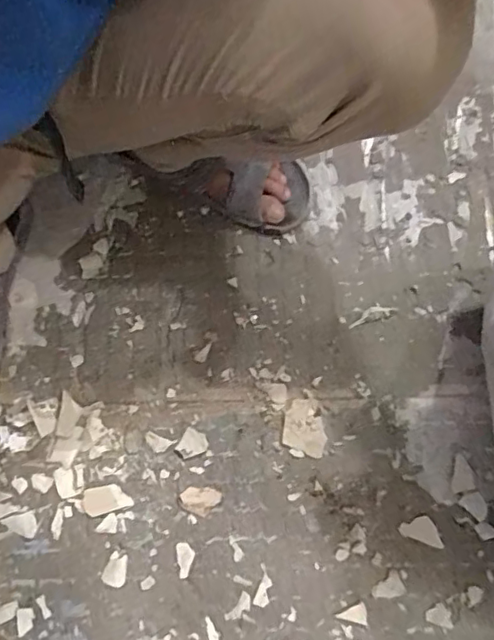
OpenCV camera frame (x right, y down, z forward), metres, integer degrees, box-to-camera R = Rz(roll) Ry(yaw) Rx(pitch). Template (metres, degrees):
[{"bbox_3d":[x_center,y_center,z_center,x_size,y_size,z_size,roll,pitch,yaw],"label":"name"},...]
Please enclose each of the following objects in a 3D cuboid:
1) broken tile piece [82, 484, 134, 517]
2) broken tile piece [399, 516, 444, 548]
[{"bbox_3d":[-0.147,0.188,0.601,0.050,0.004,0.028,-14,74,-4],"label":"broken tile piece"},{"bbox_3d":[0.182,0.215,0.591,0.044,0.004,0.024,18,75,5],"label":"broken tile piece"}]

